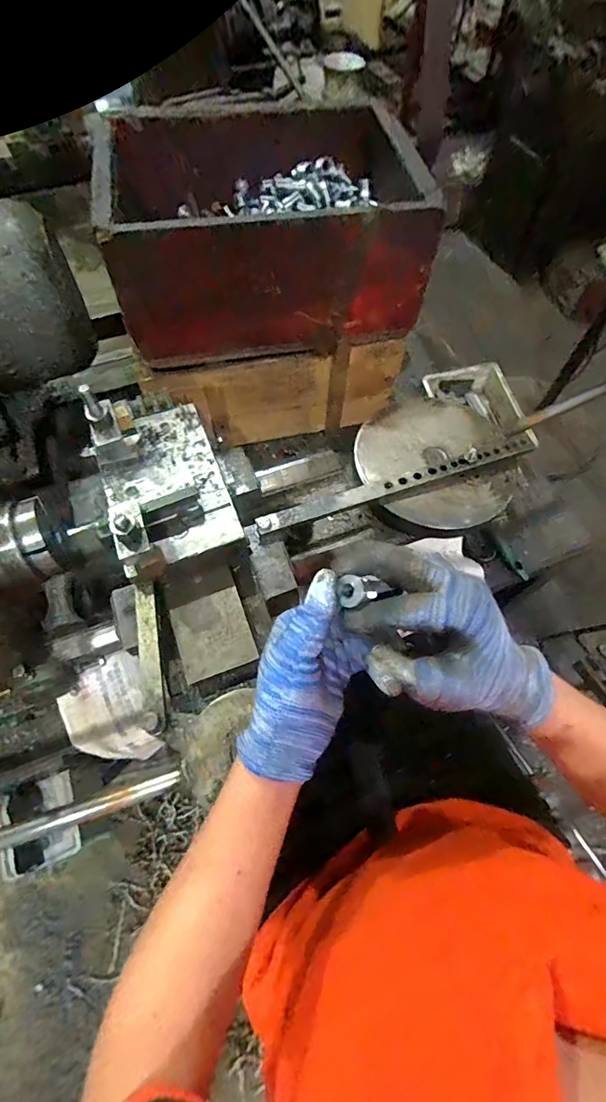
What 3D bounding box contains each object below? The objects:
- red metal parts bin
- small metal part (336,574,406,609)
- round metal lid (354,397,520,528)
[{"bbox_3d":[-0.049,-0.365,0.536,0.330,0.150,0.231,-15,64,-8],"label":"red metal parts bin"},{"bbox_3d":[0.043,0.025,0.294,0.037,0.014,0.019,0,62,-21],"label":"small metal part"},{"bbox_3d":[0.151,-0.110,0.536,0.175,0.024,0.175,1,67,-3],"label":"round metal lid"}]

